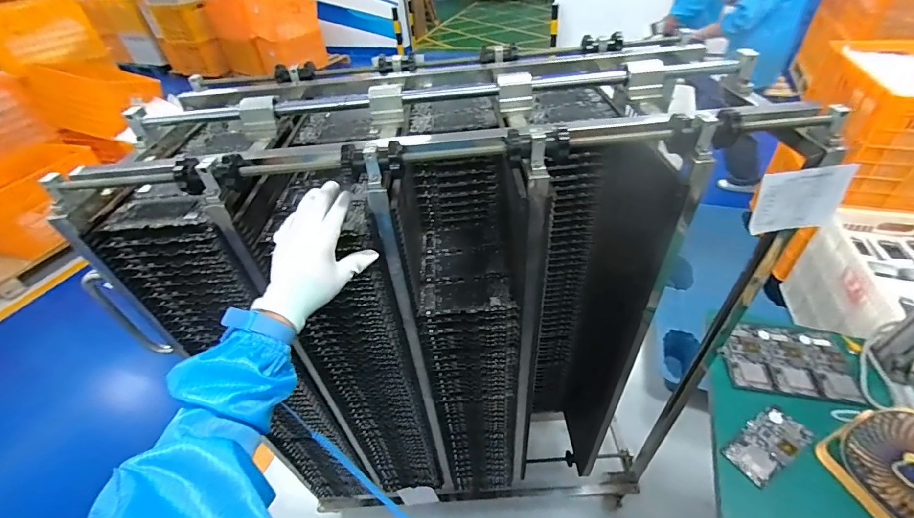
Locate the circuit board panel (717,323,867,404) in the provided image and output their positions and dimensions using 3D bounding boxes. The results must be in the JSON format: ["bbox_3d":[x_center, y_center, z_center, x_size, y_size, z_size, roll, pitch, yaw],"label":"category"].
[{"bbox_3d":[0.669,0.203,0.788,0.245,0.012,0.164,9,43,7],"label":"circuit board panel"}]

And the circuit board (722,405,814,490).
[{"bbox_3d":[0.535,0.316,0.673,0.154,0.009,0.069,-25,45,-19],"label":"circuit board"}]

